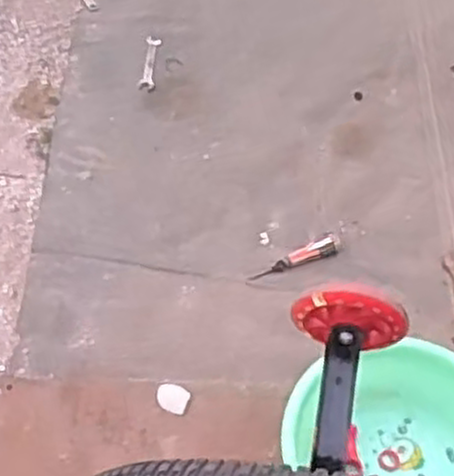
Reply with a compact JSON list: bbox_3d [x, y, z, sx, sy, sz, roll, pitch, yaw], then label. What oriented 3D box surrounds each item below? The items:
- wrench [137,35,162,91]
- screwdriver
[{"bbox_3d":[-0.174,-0.397,1.785,0.039,0.005,0.158,5,58,-1],"label":"wrench"},{"bbox_3d":[0.138,0.041,1.511,0.207,0.025,0.038,-26,64,-19],"label":"screwdriver"}]

